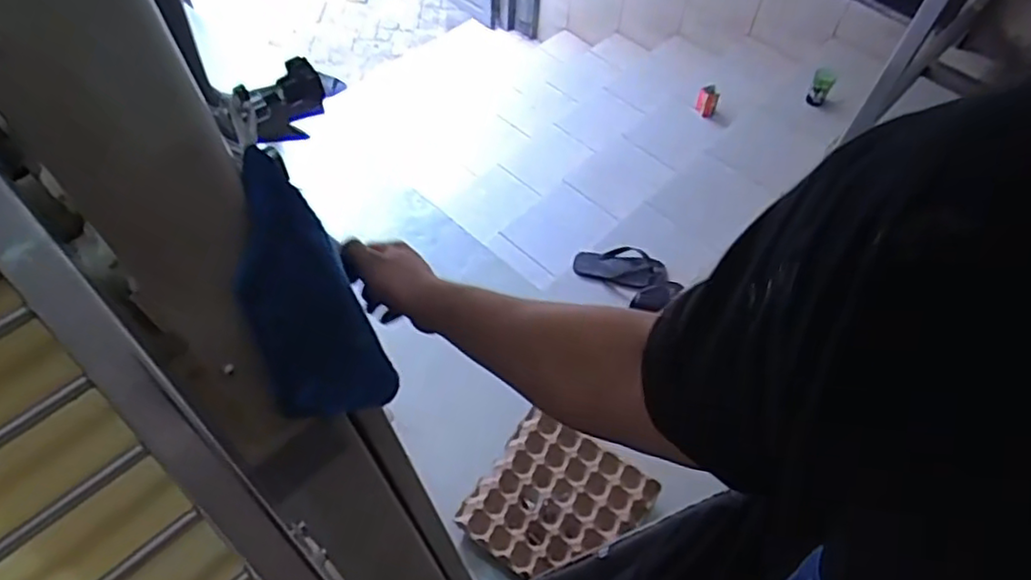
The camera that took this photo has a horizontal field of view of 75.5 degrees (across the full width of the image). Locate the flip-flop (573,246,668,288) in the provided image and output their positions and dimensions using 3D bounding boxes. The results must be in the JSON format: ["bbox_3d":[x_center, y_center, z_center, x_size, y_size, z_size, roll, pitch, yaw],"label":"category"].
[{"bbox_3d":[0.279,-0.068,1.765,0.236,0.039,0.108,13,57,6],"label":"flip-flop"}]

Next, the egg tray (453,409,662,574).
[{"bbox_3d":[0.080,0.406,1.273,0.289,0.040,0.290,30,60,16],"label":"egg tray"}]

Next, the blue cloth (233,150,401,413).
[{"bbox_3d":[-0.177,0.017,0.545,0.096,0.271,0.020,-29,48,-18],"label":"blue cloth"}]

